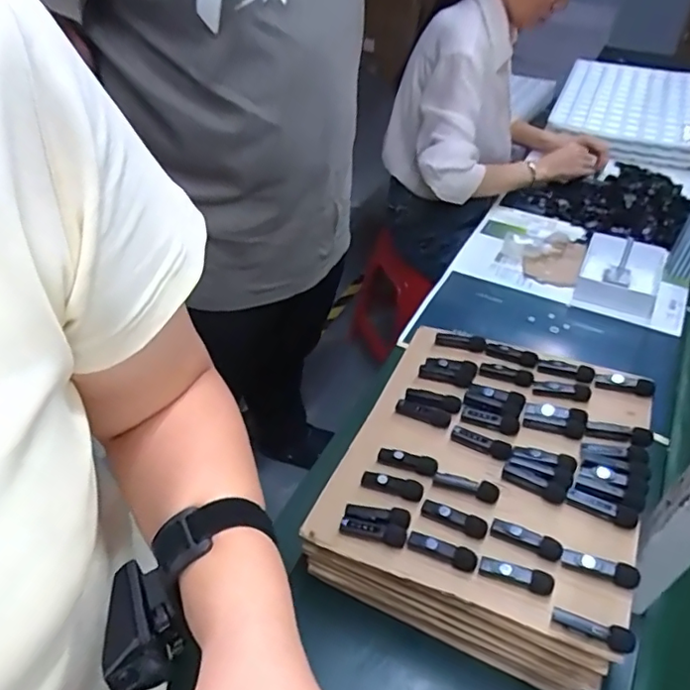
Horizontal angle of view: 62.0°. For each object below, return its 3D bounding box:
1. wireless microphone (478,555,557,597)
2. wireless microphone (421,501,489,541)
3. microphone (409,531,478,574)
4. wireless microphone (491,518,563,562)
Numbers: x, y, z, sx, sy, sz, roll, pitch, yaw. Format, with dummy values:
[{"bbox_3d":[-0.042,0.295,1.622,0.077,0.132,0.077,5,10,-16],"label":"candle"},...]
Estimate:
[{"bbox_3d":[0.155,0.209,0.519,0.063,0.015,0.018,17,46,12],"label":"wireless microphone"},{"bbox_3d":[0.106,0.167,0.558,0.062,0.013,0.019,20,47,16],"label":"wireless microphone"},{"bbox_3d":[0.091,0.192,0.535,0.063,0.013,0.017,20,47,16],"label":"microphone"},{"bbox_3d":[0.171,0.185,0.544,0.064,0.019,0.015,23,47,18],"label":"wireless microphone"}]

